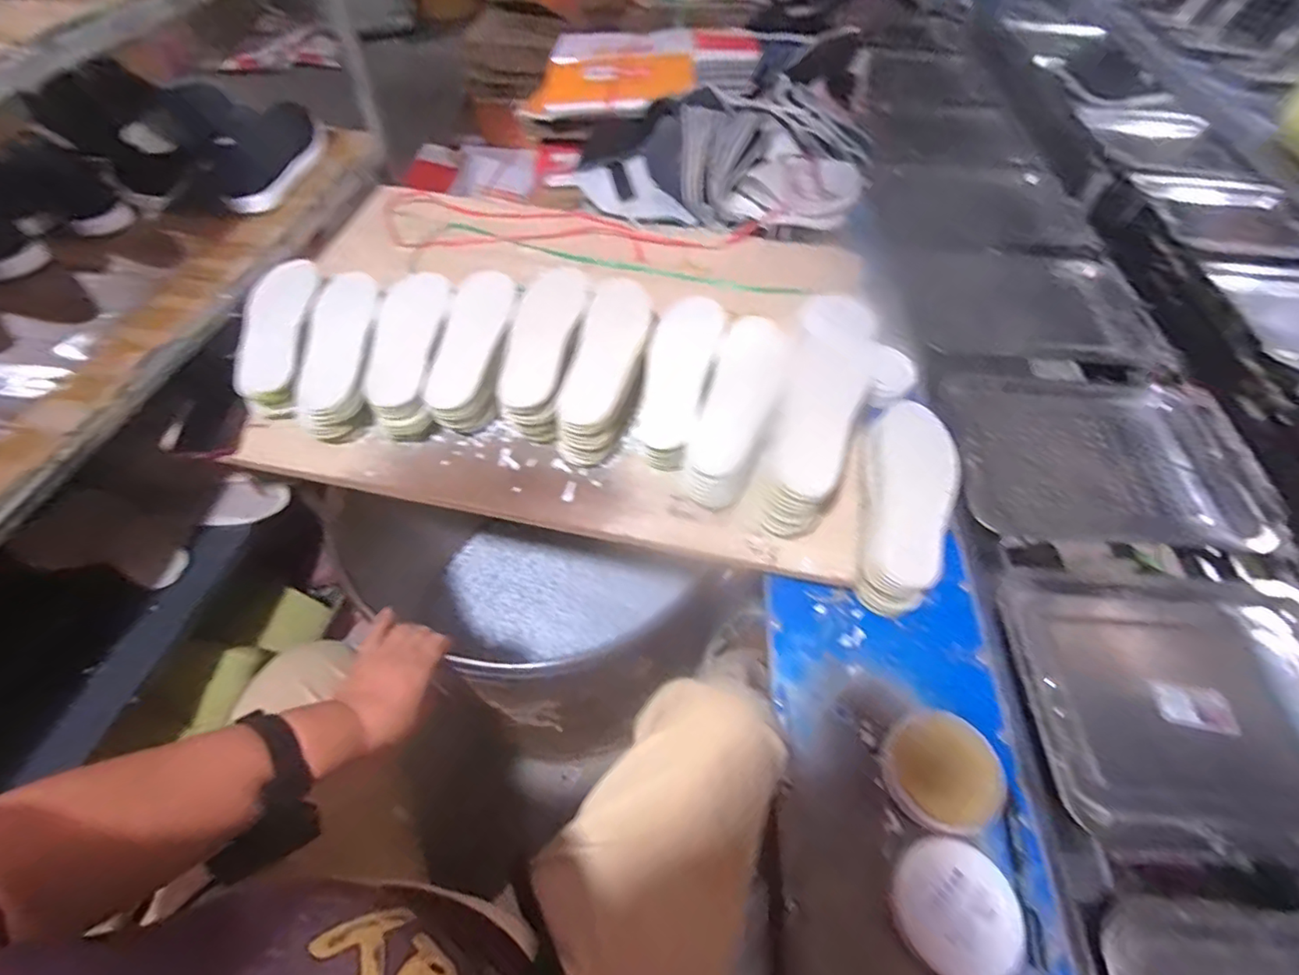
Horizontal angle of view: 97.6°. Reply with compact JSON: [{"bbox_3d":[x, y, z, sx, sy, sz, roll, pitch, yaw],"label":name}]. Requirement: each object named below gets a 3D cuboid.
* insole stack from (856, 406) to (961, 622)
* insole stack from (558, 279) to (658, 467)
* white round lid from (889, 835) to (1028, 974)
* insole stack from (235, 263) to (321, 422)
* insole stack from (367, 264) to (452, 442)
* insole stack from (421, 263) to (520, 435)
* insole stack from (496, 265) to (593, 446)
[{"bbox_3d":[0.306,0.015,0.688,0.092,0.073,0.269,15,56,7],"label":"insole stack"},{"bbox_3d":[-0.047,-0.152,0.748,0.092,0.101,0.260,11,56,4],"label":"insole stack"},{"bbox_3d":[0.271,0.370,0.499,0.099,0.028,0.101,0,55,0],"label":"white round lid"},{"bbox_3d":[-0.501,-0.207,0.789,0.088,0.071,0.256,-6,56,-7],"label":"insole stack"},{"bbox_3d":[-0.317,-0.188,0.770,0.087,0.066,0.267,1,56,-3],"label":"insole stack"},{"bbox_3d":[-0.227,-0.183,0.772,0.090,0.081,0.258,3,55,-1],"label":"insole stack"},{"bbox_3d":[-0.136,-0.183,0.752,0.101,0.072,0.260,7,55,2],"label":"insole stack"}]

